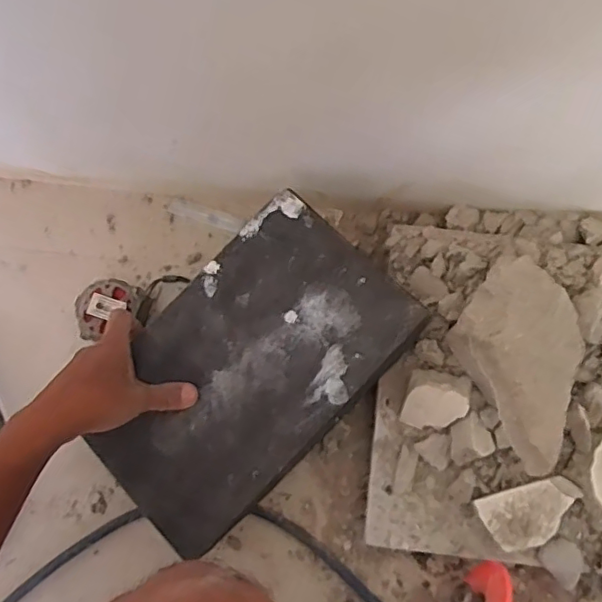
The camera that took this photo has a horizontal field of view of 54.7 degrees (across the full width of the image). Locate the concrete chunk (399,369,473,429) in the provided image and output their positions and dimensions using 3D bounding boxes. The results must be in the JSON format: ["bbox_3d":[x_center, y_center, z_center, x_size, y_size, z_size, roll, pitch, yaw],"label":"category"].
[{"bbox_3d":[0.121,0.089,0.519,0.051,0.032,0.052,16,77,5],"label":"concrete chunk"}]

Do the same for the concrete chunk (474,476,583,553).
[{"bbox_3d":[0.198,0.185,0.507,0.084,0.030,0.047,-17,77,-3],"label":"concrete chunk"}]

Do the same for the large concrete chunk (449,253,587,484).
[{"bbox_3d":[0.197,0.051,0.501,0.104,0.061,0.169,-22,77,-4],"label":"large concrete chunk"}]

